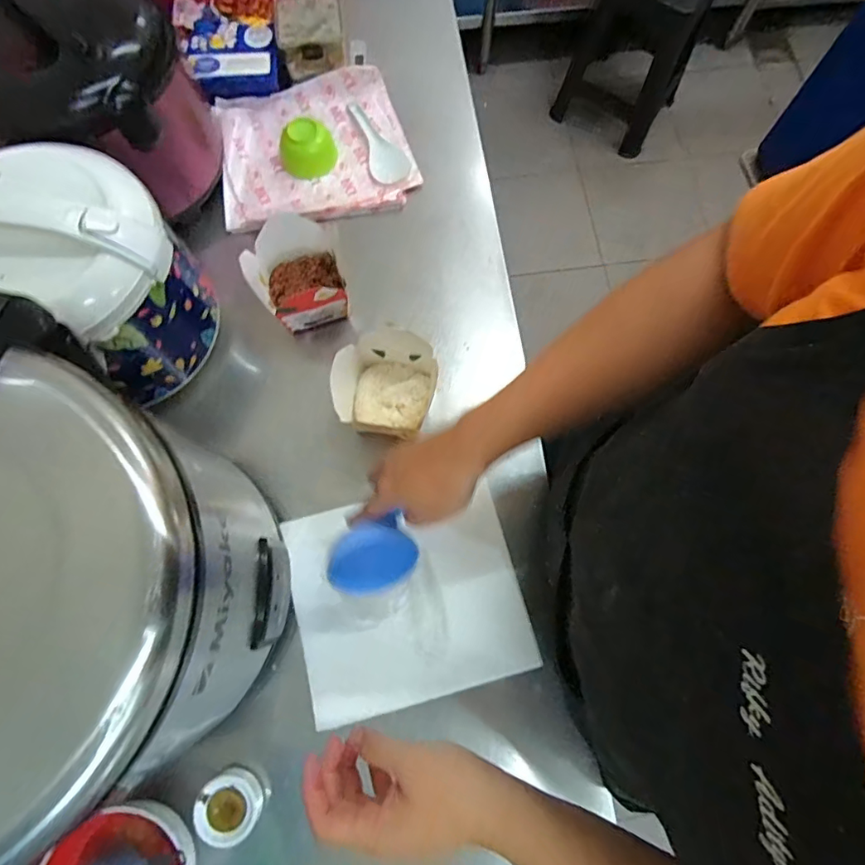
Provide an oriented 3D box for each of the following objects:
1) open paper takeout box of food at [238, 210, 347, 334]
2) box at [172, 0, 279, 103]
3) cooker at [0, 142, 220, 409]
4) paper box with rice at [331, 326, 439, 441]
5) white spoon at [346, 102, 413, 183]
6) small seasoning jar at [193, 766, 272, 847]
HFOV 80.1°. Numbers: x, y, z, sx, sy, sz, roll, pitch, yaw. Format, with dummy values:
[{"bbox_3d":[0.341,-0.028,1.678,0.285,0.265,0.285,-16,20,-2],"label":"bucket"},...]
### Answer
[{"bbox_3d":[-0.187,-0.210,0.710,0.119,0.094,0.125,-13,76,-4],"label":"open paper takeout box of food"},{"bbox_3d":[-0.324,-0.629,0.834,0.154,0.053,0.163,-14,76,-4],"label":"box"},{"bbox_3d":[-0.398,-0.193,0.604,0.230,0.217,0.219,35,77,8],"label":"cooker"},{"bbox_3d":[-0.063,-0.062,0.692,0.125,0.075,0.146,17,75,4],"label":"paper box with rice"},{"bbox_3d":[-0.098,-0.462,0.821,0.061,0.012,0.168,-34,78,-9],"label":"white spoon"},{"bbox_3d":[-0.226,0.419,0.578,0.067,0.048,0.063,0,75,-1],"label":"small seasoning jar"}]

